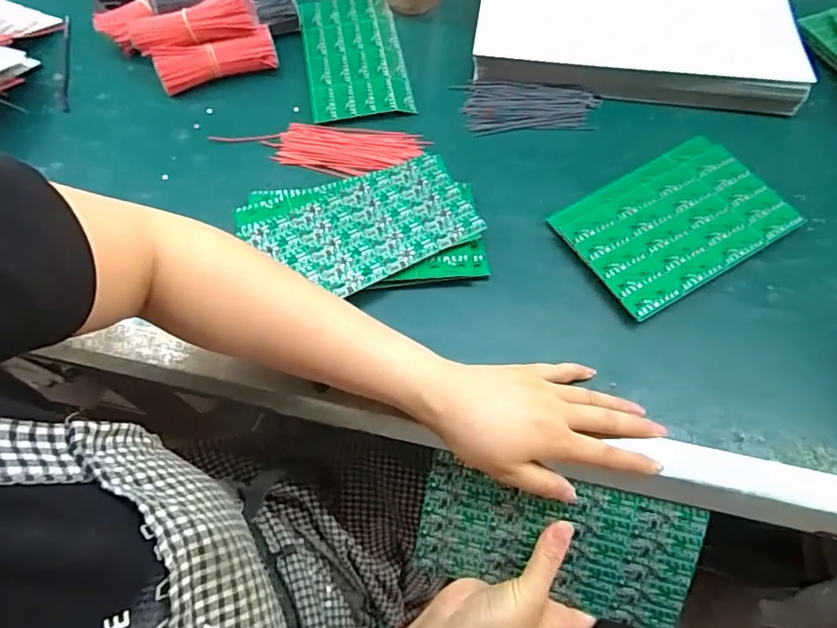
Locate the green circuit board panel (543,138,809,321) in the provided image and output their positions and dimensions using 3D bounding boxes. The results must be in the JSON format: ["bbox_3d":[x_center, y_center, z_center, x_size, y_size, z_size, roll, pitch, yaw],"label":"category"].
[{"bbox_3d":[0.224,-0.083,0.462,0.187,0.006,0.123,-29,66,-14],"label":"green circuit board panel"}]

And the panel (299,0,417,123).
[{"bbox_3d":[-0.070,-0.282,0.566,0.103,0.006,0.183,-10,67,-2],"label":"panel"}]

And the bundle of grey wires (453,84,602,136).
[{"bbox_3d":[0.113,-0.211,0.533,0.138,0.009,0.062,0,67,2],"label":"bundle of grey wires"}]

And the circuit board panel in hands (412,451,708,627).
[{"bbox_3d":[0.097,0.164,0.377,0.190,0.007,0.096,12,99,6],"label":"circuit board panel in hands"}]

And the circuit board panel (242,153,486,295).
[{"bbox_3d":[-0.045,-0.074,0.450,0.181,0.004,0.102,-24,66,-12],"label":"circuit board panel"}]

